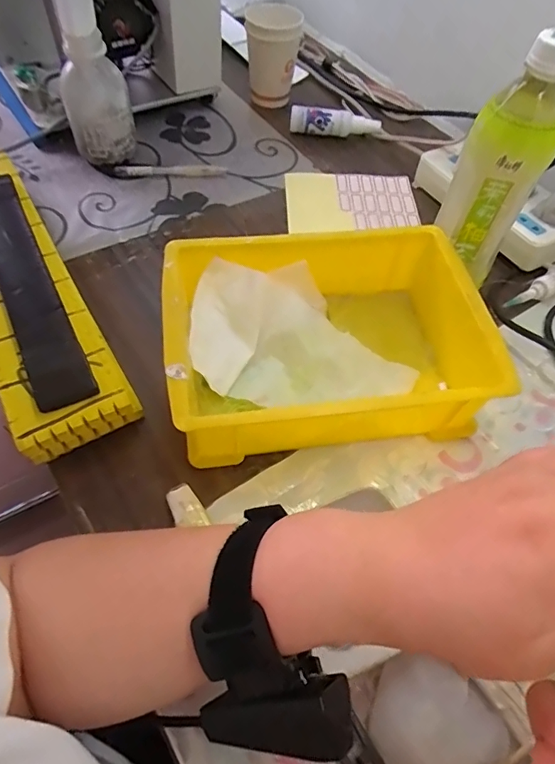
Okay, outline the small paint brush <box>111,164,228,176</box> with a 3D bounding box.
[{"bbox_3d":[-0.123,-0.246,0.561,0.126,0.014,0.016,-7,57,-9],"label":"small paint brush"}]

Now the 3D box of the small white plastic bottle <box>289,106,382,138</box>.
[{"bbox_3d":[0.073,-0.333,0.618,0.112,0.031,0.022,-3,57,-6],"label":"small white plastic bottle"}]

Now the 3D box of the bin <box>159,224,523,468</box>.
[{"bbox_3d":[0.038,-0.035,0.394,0.237,0.075,0.167,-5,57,-8],"label":"bin"}]

